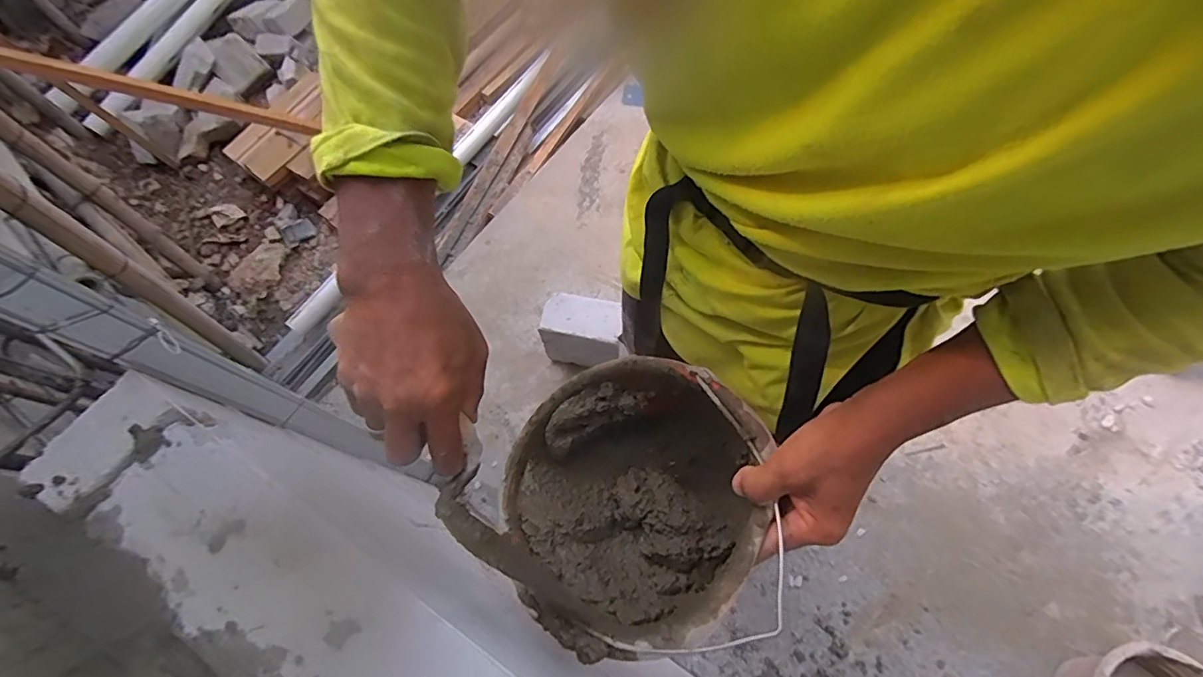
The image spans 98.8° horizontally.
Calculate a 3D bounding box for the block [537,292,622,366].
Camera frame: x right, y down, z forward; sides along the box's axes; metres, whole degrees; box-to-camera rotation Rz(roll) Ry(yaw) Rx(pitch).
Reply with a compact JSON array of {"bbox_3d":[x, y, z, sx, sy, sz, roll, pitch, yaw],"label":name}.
[{"bbox_3d":[-0.041,-0.016,1.209,0.181,0.177,0.111,9,67,4],"label":"block"}]

